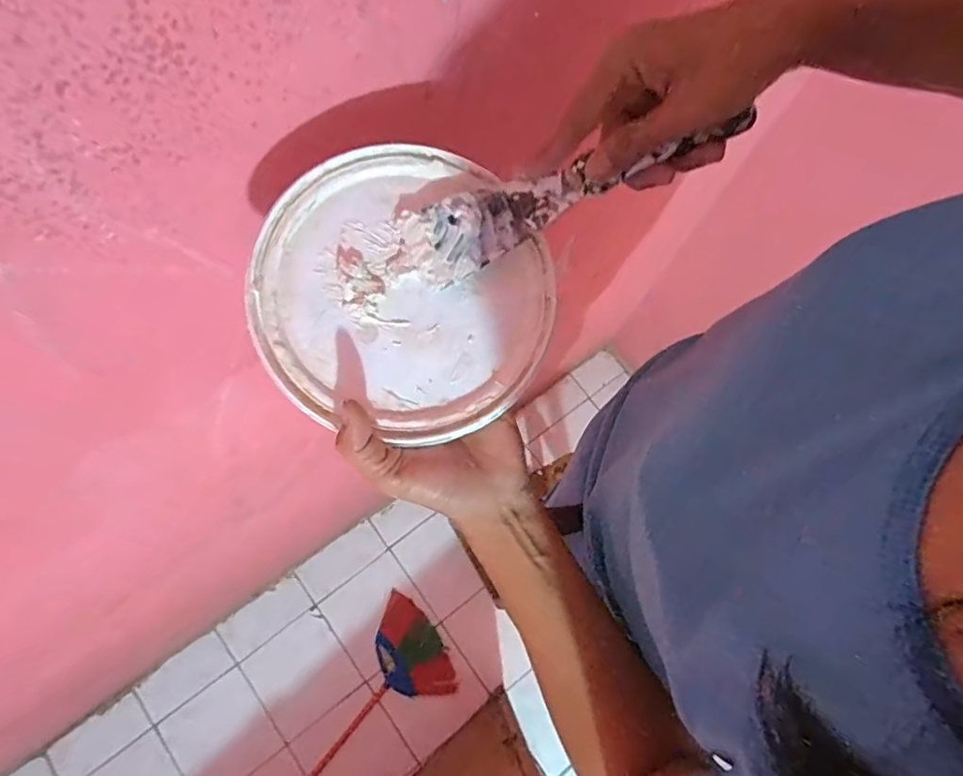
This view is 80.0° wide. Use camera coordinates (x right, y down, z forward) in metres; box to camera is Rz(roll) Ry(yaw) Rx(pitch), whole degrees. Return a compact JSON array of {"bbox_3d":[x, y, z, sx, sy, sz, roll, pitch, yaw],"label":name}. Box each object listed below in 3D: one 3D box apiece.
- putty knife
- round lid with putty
[{"bbox_3d":[0.054,-0.116,0.330,0.195,0.012,0.044,-21,78,7],"label":"putty knife"},{"bbox_3d":[-0.045,-0.059,0.343,0.171,0.026,0.170,0,77,-1],"label":"round lid with putty"}]

